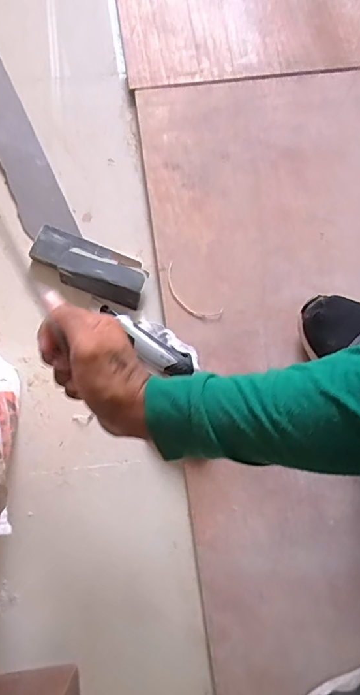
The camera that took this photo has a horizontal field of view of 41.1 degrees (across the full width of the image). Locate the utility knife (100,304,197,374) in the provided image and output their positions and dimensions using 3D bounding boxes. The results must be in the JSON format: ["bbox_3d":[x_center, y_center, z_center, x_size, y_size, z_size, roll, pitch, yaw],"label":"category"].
[{"bbox_3d":[-0.048,-0.012,0.643,0.149,0.018,0.039,37,78,20],"label":"utility knife"}]

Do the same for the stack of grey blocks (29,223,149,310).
[{"bbox_3d":[-0.126,-0.114,0.665,0.164,0.030,0.066,24,77,4],"label":"stack of grey blocks"}]

